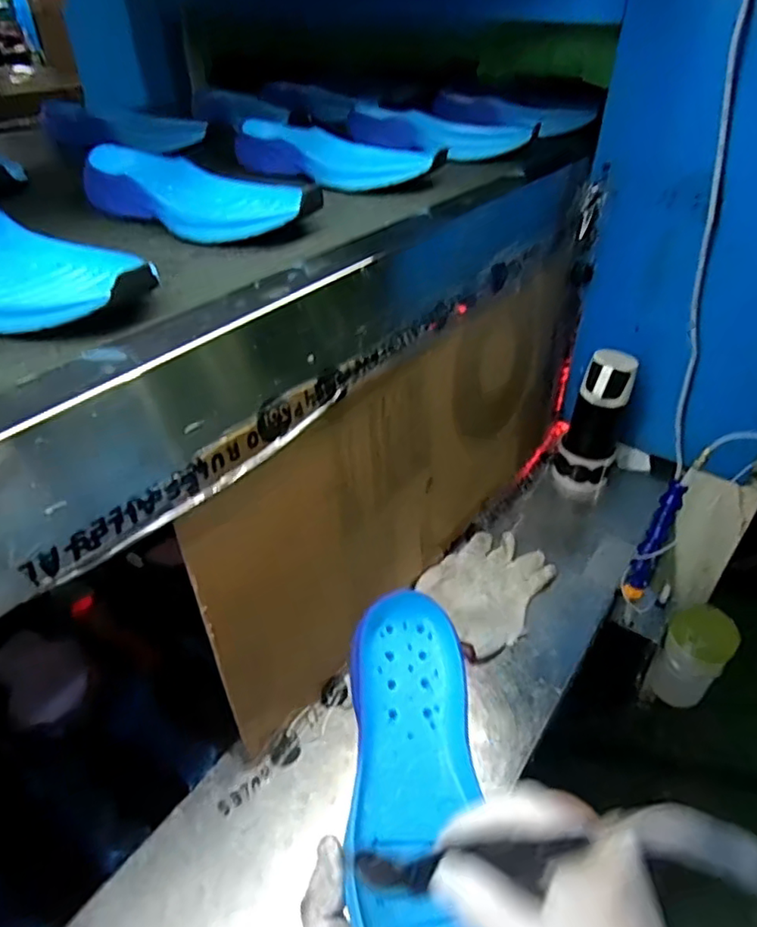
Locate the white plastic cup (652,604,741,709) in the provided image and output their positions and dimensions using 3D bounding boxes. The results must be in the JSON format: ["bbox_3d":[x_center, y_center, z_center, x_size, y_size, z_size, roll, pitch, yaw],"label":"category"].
[{"bbox_3d":[0.409,0.247,0.772,0.088,0.114,0.073,-32,48,-34],"label":"white plastic cup"}]

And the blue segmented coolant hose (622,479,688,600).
[{"bbox_3d":[0.329,0.096,0.711,0.024,0.154,0.024,24,21,28],"label":"blue segmented coolant hose"}]

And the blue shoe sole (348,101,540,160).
[{"bbox_3d":[0.071,-0.426,0.766,0.249,0.040,0.093,10,39,13],"label":"blue shoe sole"}]

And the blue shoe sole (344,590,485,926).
[{"bbox_3d":[0.023,0.196,0.366,0.079,0.029,0.240,-2,46,-3],"label":"blue shoe sole"}]

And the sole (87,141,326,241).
[{"bbox_3d":[-0.163,-0.238,0.526,0.235,0.046,0.073,23,44,27],"label":"sole"}]

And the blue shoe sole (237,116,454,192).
[{"bbox_3d":[-0.055,-0.340,0.655,0.250,0.044,0.065,15,40,19],"label":"blue shoe sole"}]

